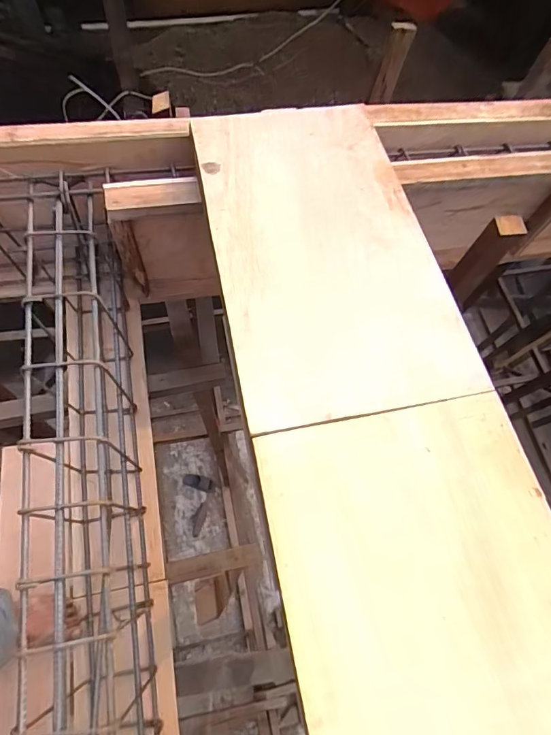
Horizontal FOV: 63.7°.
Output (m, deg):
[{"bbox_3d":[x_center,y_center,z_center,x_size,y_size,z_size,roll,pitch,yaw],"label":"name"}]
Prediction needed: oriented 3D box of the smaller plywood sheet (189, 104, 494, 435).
[{"bbox_3d":[0.083,-0.250,0.850,0.397,0.026,0.717,-10,66,-7],"label":"smaller plywood sheet"}]

